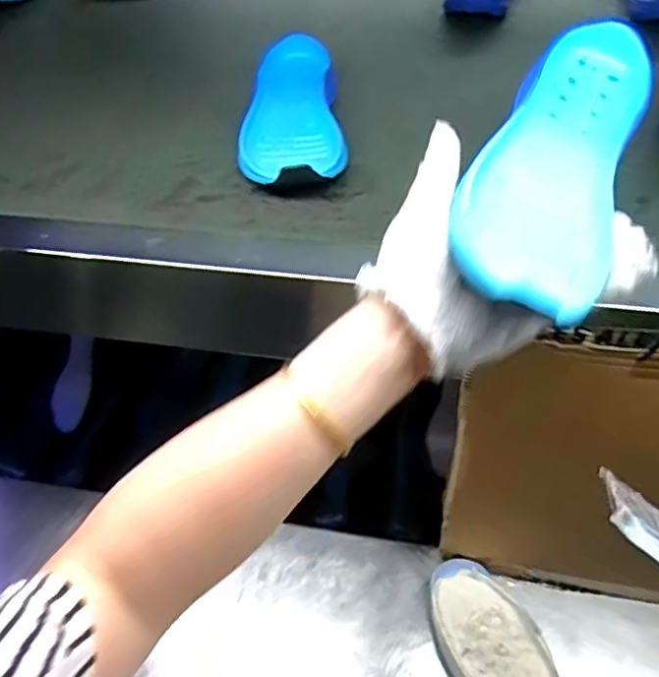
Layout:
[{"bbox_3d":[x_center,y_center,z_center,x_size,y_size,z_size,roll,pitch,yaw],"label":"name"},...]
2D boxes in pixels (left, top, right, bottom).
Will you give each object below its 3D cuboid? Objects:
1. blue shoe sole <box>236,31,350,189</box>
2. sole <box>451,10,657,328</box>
[{"bbox_3d":[-0.033,-0.196,0.522,0.086,0.059,0.209,-4,45,0],"label":"blue shoe sole"},{"bbox_3d":[0.134,-0.104,0.347,0.080,0.032,0.233,18,62,21],"label":"sole"}]

